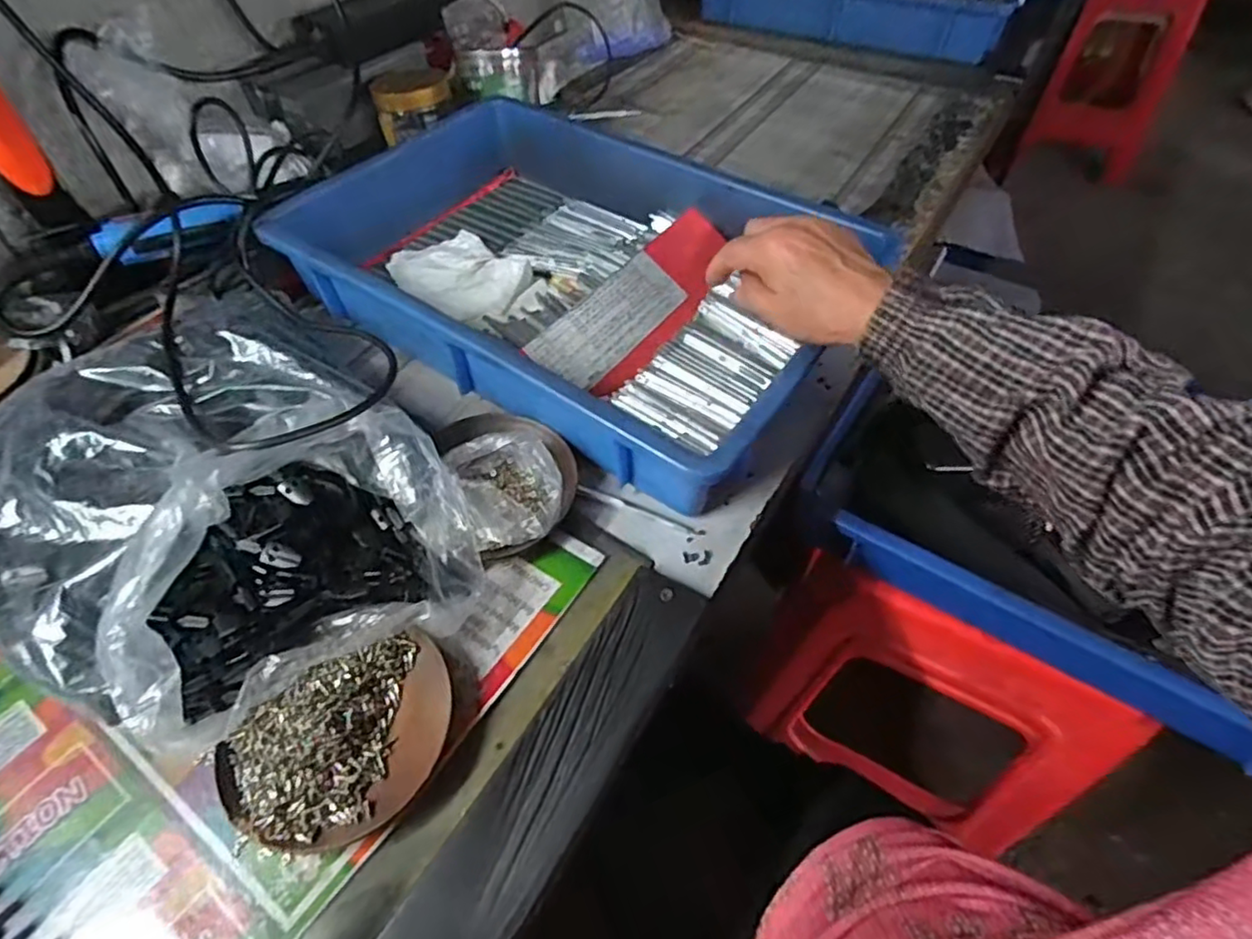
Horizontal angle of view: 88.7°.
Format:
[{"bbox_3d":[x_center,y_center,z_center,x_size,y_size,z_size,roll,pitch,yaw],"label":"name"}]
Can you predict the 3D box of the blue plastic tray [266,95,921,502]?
[{"bbox_3d":[-0.051,-0.171,0.529,0.420,0.074,0.285,28,56,20],"label":"blue plastic tray"}]

